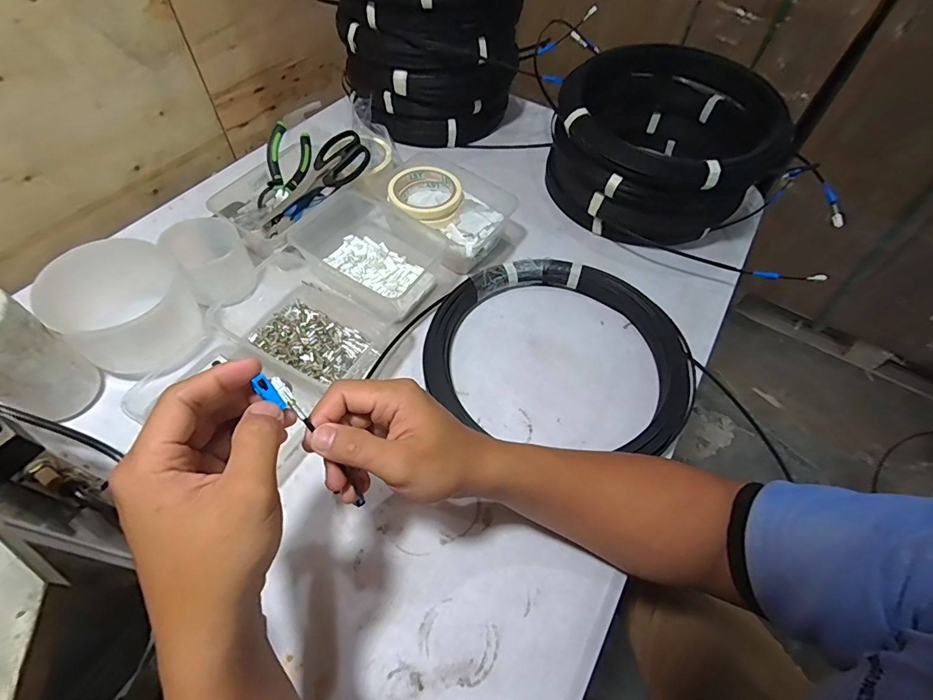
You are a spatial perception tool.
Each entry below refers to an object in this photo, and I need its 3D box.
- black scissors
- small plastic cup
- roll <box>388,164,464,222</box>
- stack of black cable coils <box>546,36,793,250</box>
[{"bbox_3d":[-0.207,-0.224,0.587,0.173,0.024,0.064,-34,61,9],"label":"black scissors"},{"bbox_3d":[-0.307,-0.110,0.531,0.081,0.064,0.085,-33,65,-23],"label":"small plastic cup"},{"bbox_3d":[-0.055,-0.212,0.591,0.096,0.026,0.095,2,55,-2],"label":"roll"},{"bbox_3d":[0.268,-0.288,0.634,0.288,0.160,0.275,26,58,12],"label":"stack of black cable coils"}]

